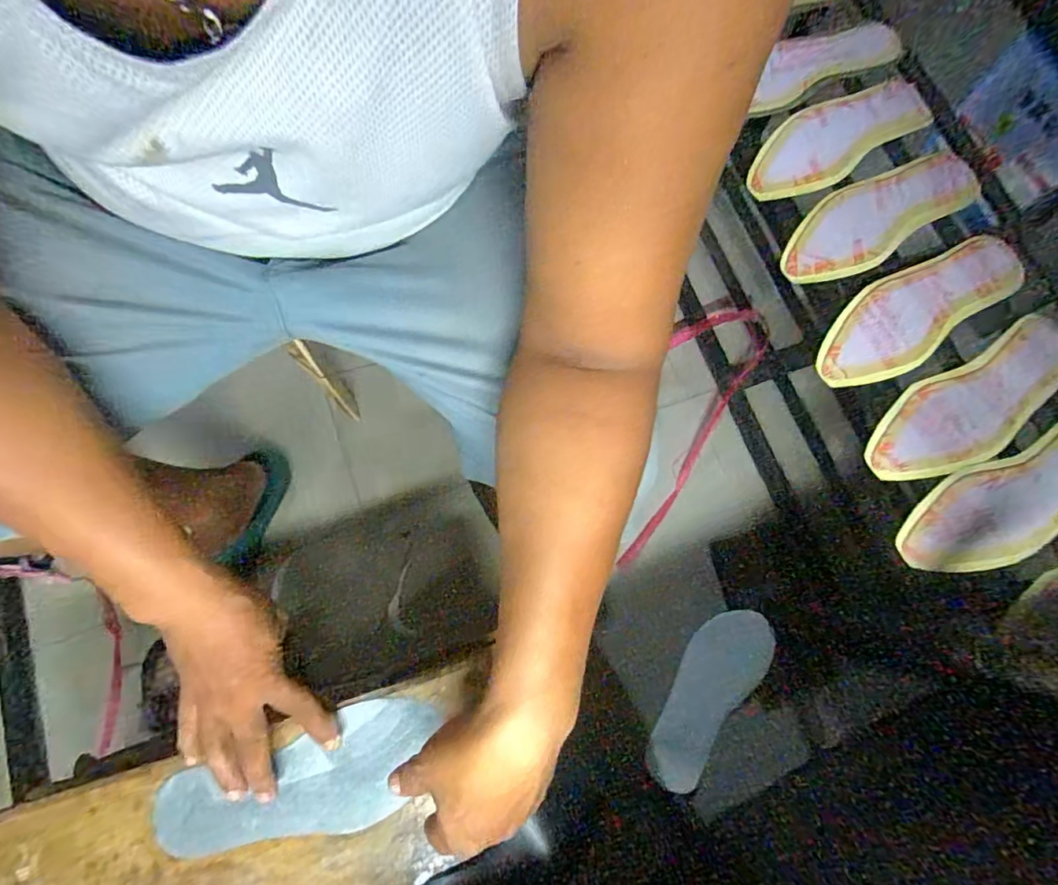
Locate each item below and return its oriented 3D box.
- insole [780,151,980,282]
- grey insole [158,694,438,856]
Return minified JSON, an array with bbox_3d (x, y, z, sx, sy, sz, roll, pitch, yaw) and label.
[{"bbox_3d":[0.398,-0.262,0.622,0.239,0.034,0.097,-32,77,-7],"label":"insole"},{"bbox_3d":[-0.190,0.290,0.451,0.236,0.007,0.089,-20,76,-5],"label":"grey insole"}]

